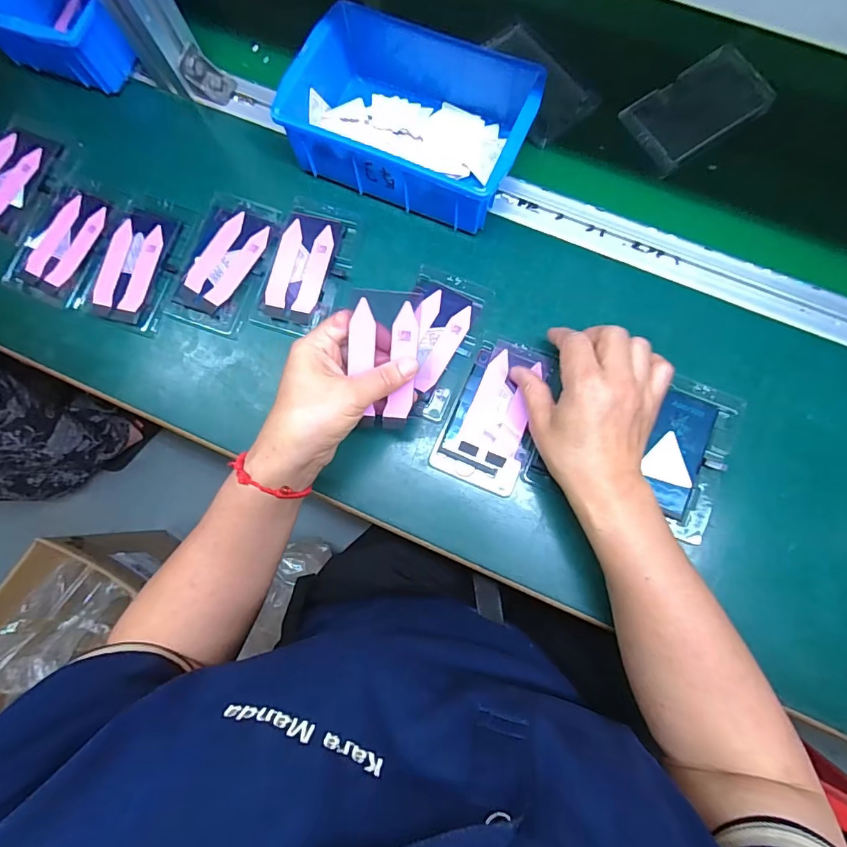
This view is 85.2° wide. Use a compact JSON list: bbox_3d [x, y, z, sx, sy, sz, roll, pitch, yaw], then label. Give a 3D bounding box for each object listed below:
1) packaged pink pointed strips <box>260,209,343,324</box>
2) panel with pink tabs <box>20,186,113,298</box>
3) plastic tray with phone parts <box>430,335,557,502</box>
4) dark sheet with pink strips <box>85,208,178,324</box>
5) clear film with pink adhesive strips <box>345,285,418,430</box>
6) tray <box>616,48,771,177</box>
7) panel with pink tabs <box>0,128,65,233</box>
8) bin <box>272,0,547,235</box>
[{"bbox_3d":[-0.110,-0.143,0.421,0.052,0.006,0.100,15,82,4],"label":"packaged pink pointed strips"},{"bbox_3d":[-0.339,-0.173,0.435,0.063,0.006,0.098,28,83,6],"label":"panel with pink tabs"},{"bbox_3d":[0.060,-0.009,0.388,0.069,0.005,0.124,21,85,11],"label":"plastic tray with phone parts"},{"bbox_3d":[-0.271,-0.147,0.429,0.054,0.007,0.108,15,82,4],"label":"dark sheet with pink strips"},{"bbox_3d":[-0.029,-0.044,0.333,0.047,0.004,0.099,2,112,-5],"label":"clear film with pink adhesive strips"},{"bbox_3d":[0.253,-0.294,0.430,0.122,0.014,0.075,-32,81,-3],"label":"tray"},{"bbox_3d":[-0.403,-0.240,0.449,0.058,0.012,0.100,26,83,6],"label":"panel with pink tabs"},{"bbox_3d":[-0.007,-0.276,0.411,0.200,0.060,0.152,24,83,6],"label":"bin"}]

